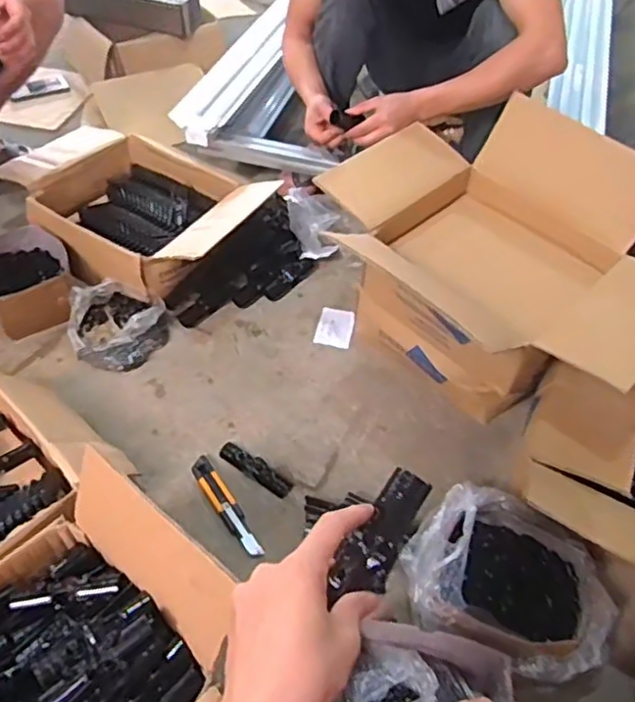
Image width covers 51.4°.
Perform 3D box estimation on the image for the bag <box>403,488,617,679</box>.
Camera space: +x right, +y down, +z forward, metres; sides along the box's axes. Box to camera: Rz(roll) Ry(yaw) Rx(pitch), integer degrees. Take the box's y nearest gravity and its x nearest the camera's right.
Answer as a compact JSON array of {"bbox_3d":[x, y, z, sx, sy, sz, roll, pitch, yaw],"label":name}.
[{"bbox_3d":[0.253,0.309,0.883,0.270,0.119,0.206,20,50,14],"label":"bag"}]

